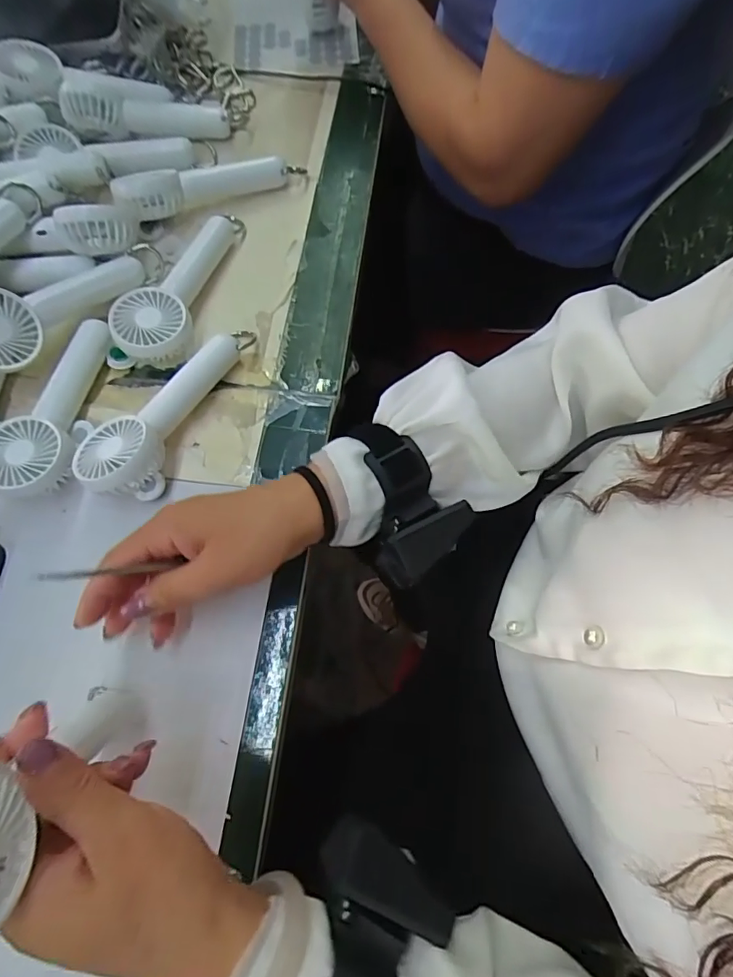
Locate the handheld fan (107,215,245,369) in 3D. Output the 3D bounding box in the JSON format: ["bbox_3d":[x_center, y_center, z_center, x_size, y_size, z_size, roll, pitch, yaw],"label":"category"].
[{"bbox_3d":[-0.153,-0.171,0.395,0.054,0.029,0.162,14,71,6],"label":"handheld fan"}]

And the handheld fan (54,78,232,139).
[{"bbox_3d":[-0.202,-0.341,0.450,0.147,0.050,0.034,3,70,6],"label":"handheld fan"}]

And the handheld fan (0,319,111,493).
[{"bbox_3d":[-0.232,-0.061,0.360,0.058,0.036,0.146,4,70,4],"label":"handheld fan"}]

